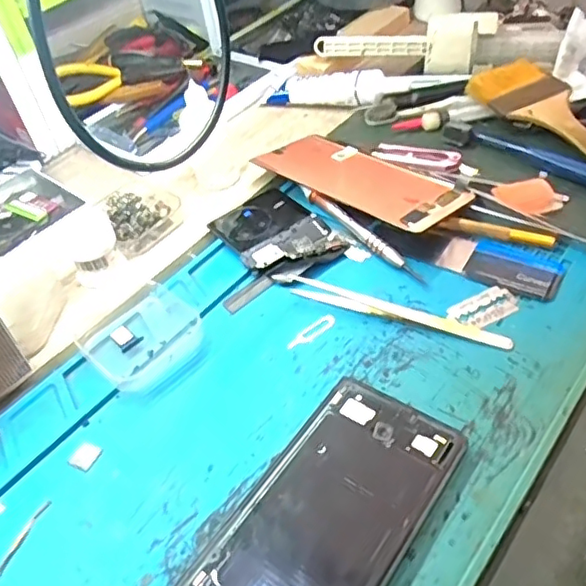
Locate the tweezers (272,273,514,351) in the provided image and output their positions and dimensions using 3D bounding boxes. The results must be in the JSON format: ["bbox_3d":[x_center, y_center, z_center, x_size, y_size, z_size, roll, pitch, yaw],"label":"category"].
[{"bbox_3d":[0.055,0.008,0.359,0.147,0.006,0.011,17,52,20],"label":"tweezers"}]

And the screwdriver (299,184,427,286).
[{"bbox_3d":[0.044,-0.044,0.408,0.007,0.010,0.121,-31,52,-21],"label":"screwdriver"}]

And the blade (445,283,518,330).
[{"bbox_3d":[0.113,0.008,0.353,0.040,0.004,0.024,-26,51,-17],"label":"blade"}]

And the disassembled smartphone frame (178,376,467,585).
[{"bbox_3d":[0.009,0.109,0.267,0.073,0.011,0.161,26,55,26],"label":"disassembled smartphone frame"}]

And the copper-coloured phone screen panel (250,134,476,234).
[{"bbox_3d":[0.050,-0.086,0.442,0.154,0.005,0.073,30,48,33],"label":"copper-coloured phone screen panel"}]

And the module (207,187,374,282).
[{"bbox_3d":[-0.009,-0.040,0.419,0.067,0.007,0.100,-33,53,-22],"label":"module"}]

